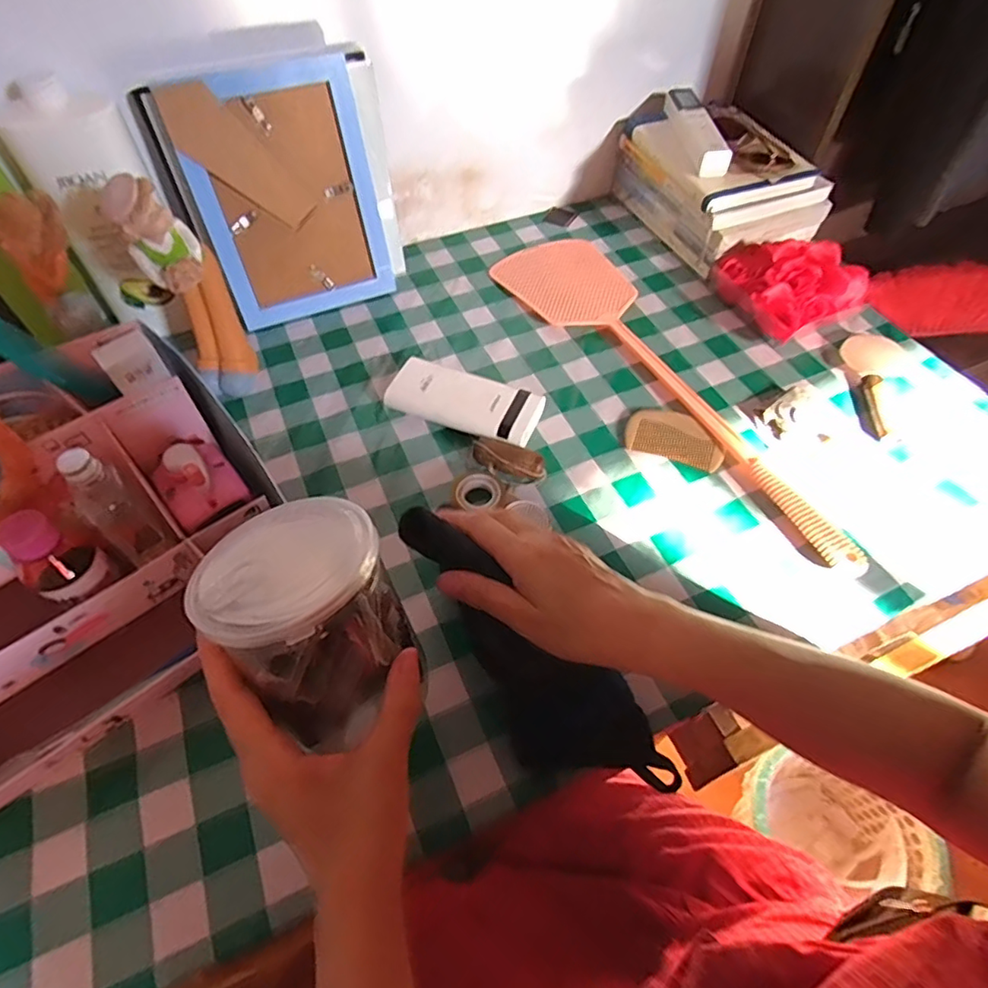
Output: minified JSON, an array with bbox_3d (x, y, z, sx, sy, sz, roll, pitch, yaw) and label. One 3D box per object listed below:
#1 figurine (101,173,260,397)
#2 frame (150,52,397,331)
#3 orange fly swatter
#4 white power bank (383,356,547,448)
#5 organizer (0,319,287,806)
[{"bbox_3d":[-0.258,-0.171,0.496,0.053,0.201,0.057,-15,57,-11],"label":"figurine"},{"bbox_3d":[-0.198,-0.287,0.574,0.169,0.214,0.018,-23,44,-14],"label":"frame"},{"bbox_3d":[0.176,-0.125,0.579,0.123,0.021,0.488,-28,60,-18],"label":"orange fly swatter"},{"bbox_3d":[-0.028,-0.086,0.546,0.142,0.024,0.057,21,58,13],"label":"white power bank"},{"bbox_3d":[-0.314,0.047,0.385,0.296,0.128,0.221,-35,63,-22],"label":"organizer"}]

